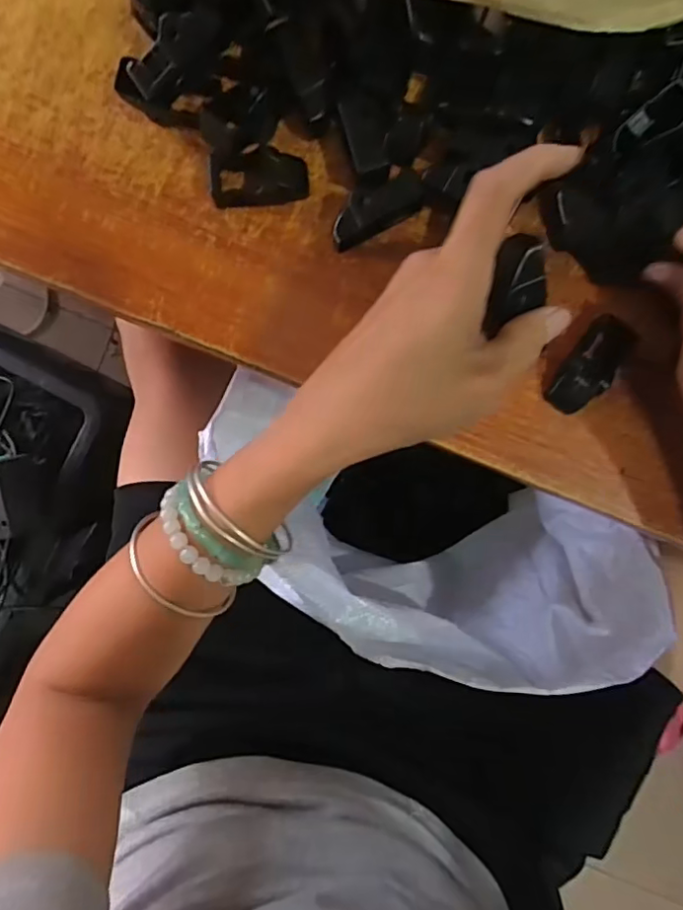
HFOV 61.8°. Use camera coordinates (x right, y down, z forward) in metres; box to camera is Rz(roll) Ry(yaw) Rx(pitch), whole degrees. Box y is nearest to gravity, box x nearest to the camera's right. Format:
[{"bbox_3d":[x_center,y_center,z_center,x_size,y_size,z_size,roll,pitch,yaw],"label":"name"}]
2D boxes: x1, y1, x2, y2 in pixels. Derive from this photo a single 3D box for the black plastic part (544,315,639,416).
[{"bbox_3d":[0.128,-0.046,0.292,0.021,0.017,0.051,34,92,-1],"label":"black plastic part"}]

